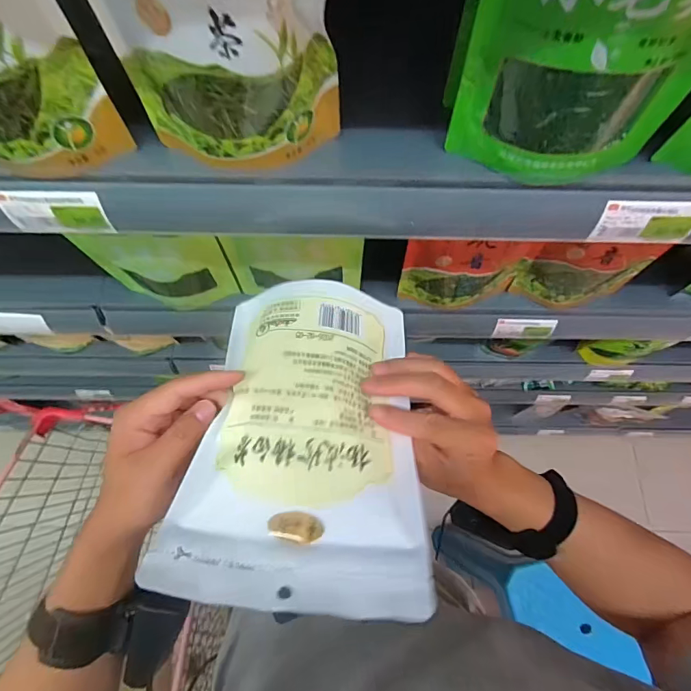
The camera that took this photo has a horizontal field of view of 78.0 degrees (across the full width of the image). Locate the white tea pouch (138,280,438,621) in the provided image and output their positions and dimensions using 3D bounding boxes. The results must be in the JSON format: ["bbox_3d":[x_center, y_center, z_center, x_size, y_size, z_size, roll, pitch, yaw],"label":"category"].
[{"bbox_3d":[-0.021,0.044,0.279,0.143,0.029,0.218,6,56,0],"label":"white tea pouch"}]

